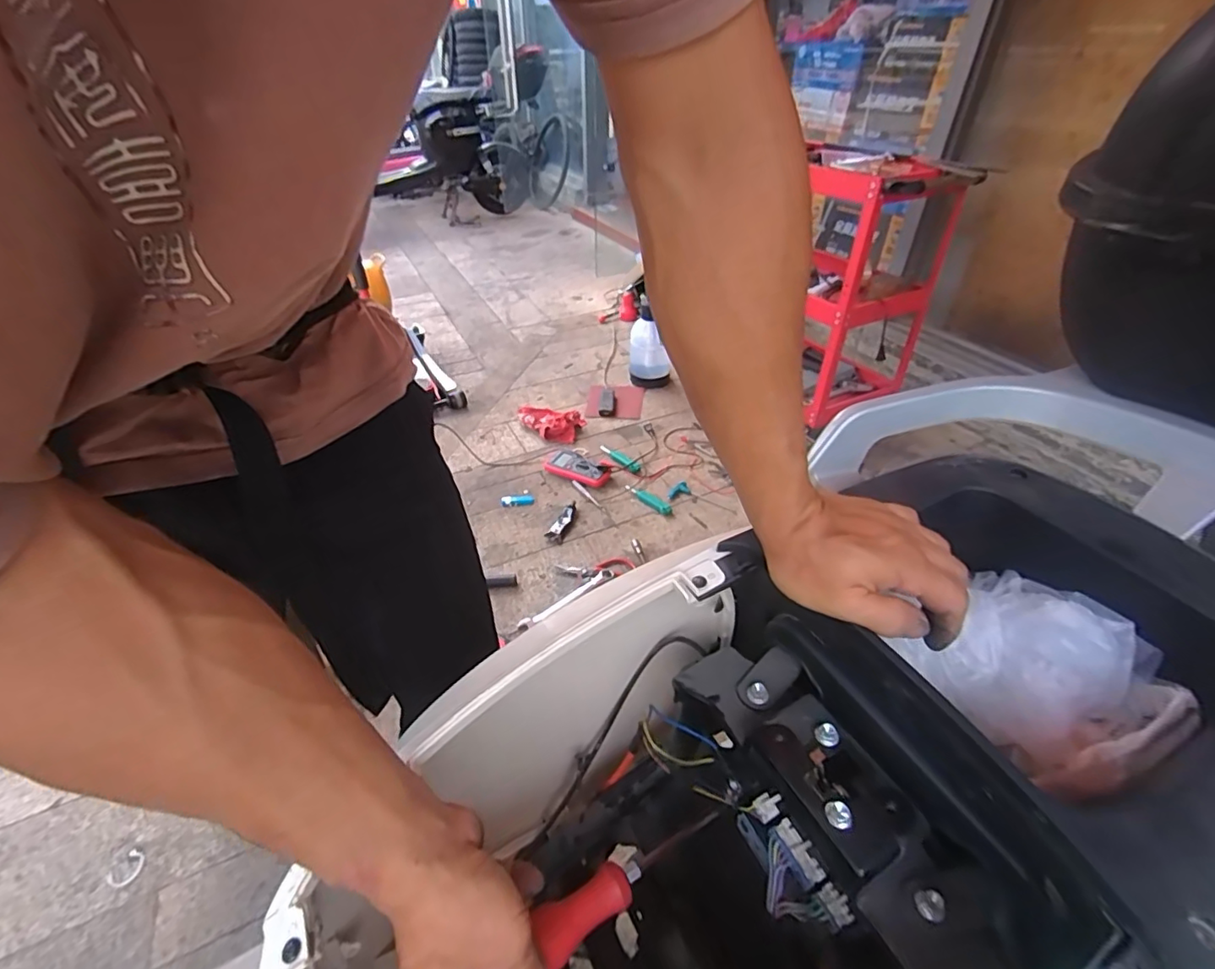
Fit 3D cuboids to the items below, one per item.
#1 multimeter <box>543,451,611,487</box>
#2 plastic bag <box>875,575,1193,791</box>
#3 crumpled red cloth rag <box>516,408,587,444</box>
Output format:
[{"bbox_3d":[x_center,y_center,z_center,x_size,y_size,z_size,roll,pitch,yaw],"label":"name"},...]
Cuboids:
[{"bbox_3d":[-0.083,-0.045,1.549,0.182,0.032,0.098,22,43,25],"label":"multimeter"},{"bbox_3d":[0.290,0.123,0.370,0.111,0.064,0.135,-22,44,-26],"label":"plastic bag"},{"bbox_3d":[-0.196,-0.192,1.729,0.225,0.051,0.122,14,41,17],"label":"crumpled red cloth rag"}]

